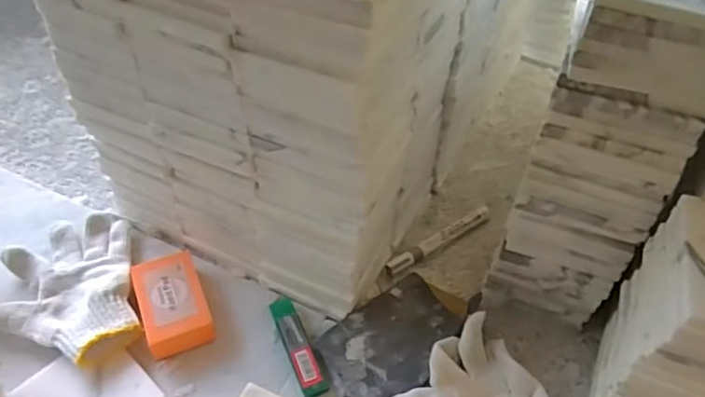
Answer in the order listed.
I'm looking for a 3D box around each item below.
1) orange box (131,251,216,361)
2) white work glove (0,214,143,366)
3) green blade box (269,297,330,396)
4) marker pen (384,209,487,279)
[{"bbox_3d":[-0.170,0.099,0.555,0.059,0.028,0.102,-18,53,-17],"label":"orange box"},{"bbox_3d":[-0.281,0.085,0.565,0.129,0.032,0.178,-14,52,-14],"label":"white work glove"},{"bbox_3d":[-0.051,0.135,0.540,0.022,0.011,0.103,-17,53,-17],"label":"green blade box"},{"bbox_3d":[0.097,0.044,0.642,0.144,0.012,0.017,-27,56,-23],"label":"marker pen"}]

